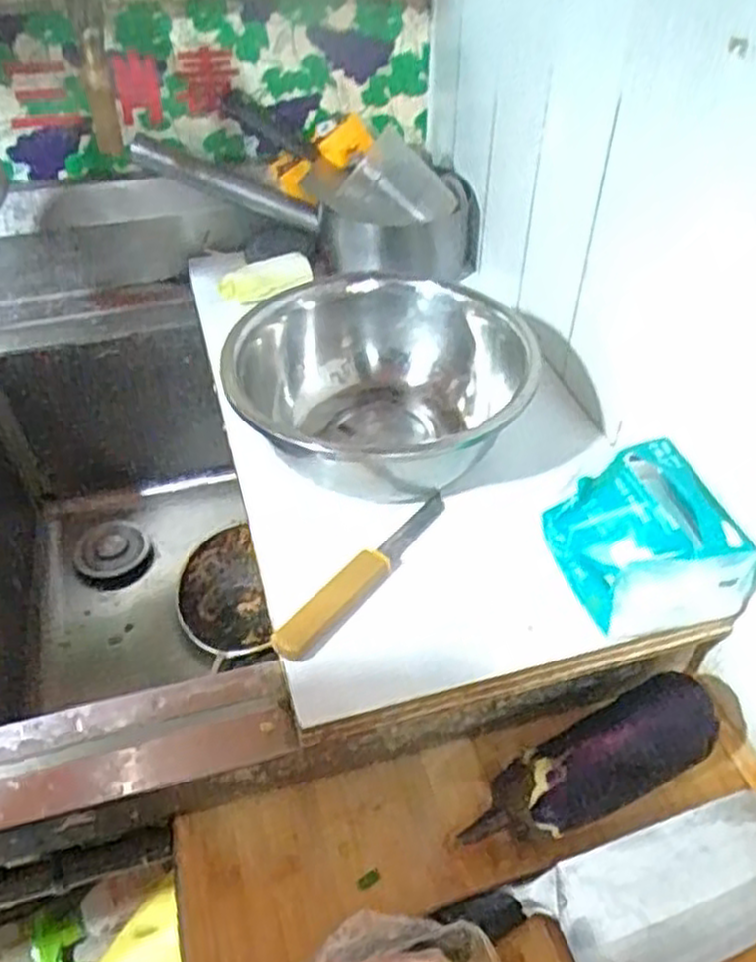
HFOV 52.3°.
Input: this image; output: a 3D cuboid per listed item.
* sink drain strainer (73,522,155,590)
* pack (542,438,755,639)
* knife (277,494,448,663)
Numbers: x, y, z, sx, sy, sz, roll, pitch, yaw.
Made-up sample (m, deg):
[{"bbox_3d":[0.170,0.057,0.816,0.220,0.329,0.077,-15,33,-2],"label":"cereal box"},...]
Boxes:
[{"bbox_3d":[-0.308,0.084,0.893,0.085,0.024,0.093,-1,44,1],"label":"sink drain strainer"},{"bbox_3d":[0.176,0.031,0.512,0.111,0.059,0.121,-11,45,-10],"label":"pack"},{"bbox_3d":[-0.007,0.061,0.529,0.021,0.019,0.172,27,50,26],"label":"knife"}]

